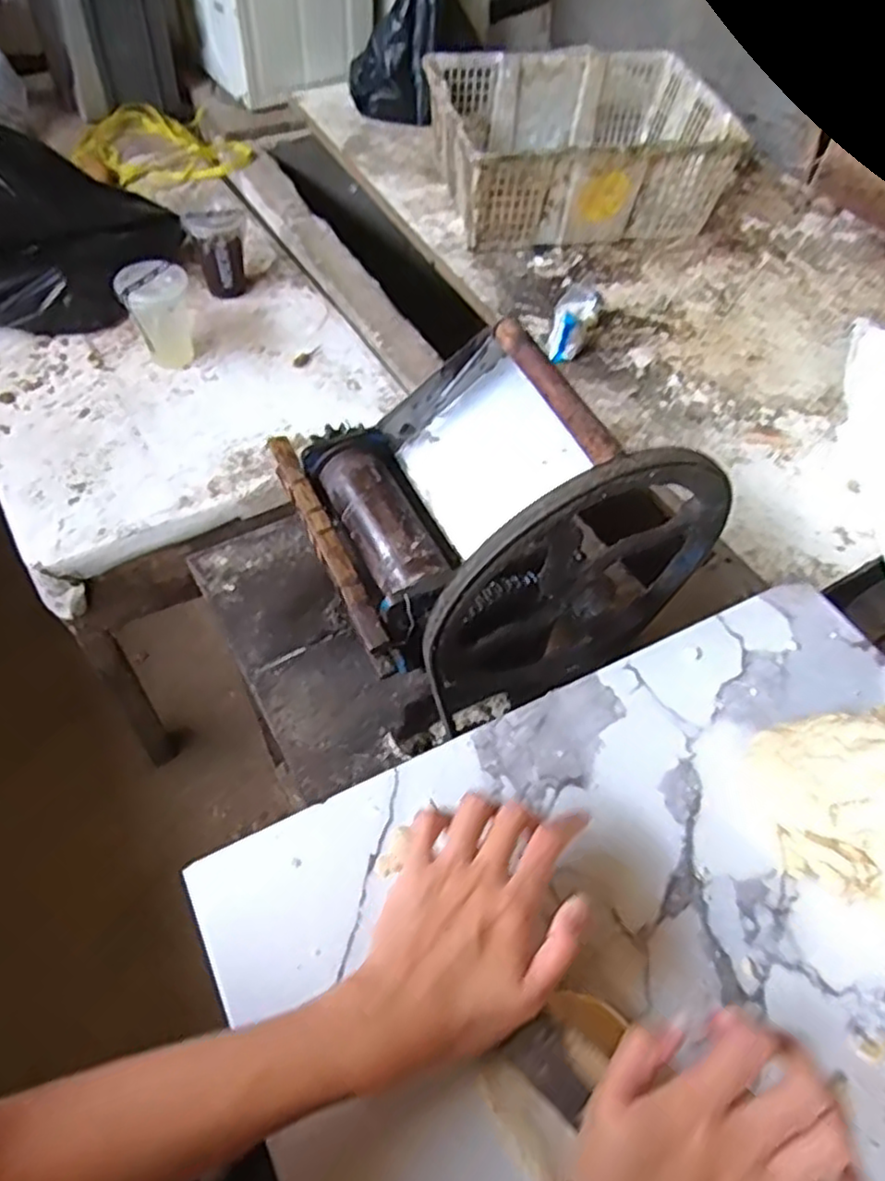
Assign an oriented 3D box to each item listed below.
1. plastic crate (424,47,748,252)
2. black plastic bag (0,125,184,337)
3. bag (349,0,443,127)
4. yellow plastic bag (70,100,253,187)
[{"bbox_3d":[0.225,-0.765,1.234,0.464,0.163,0.337,-9,57,-10],"label":"plastic crate"},{"bbox_3d":[-0.589,-0.515,1.012,0.338,0.219,0.258,-2,56,-5],"label":"black plastic bag"},{"bbox_3d":[-0.068,-1.074,1.333,0.156,0.342,0.101,26,17,13],"label":"bag"},{"bbox_3d":[-0.551,-0.851,1.371,0.287,0.039,0.290,-34,64,-23],"label":"yellow plastic bag"}]

